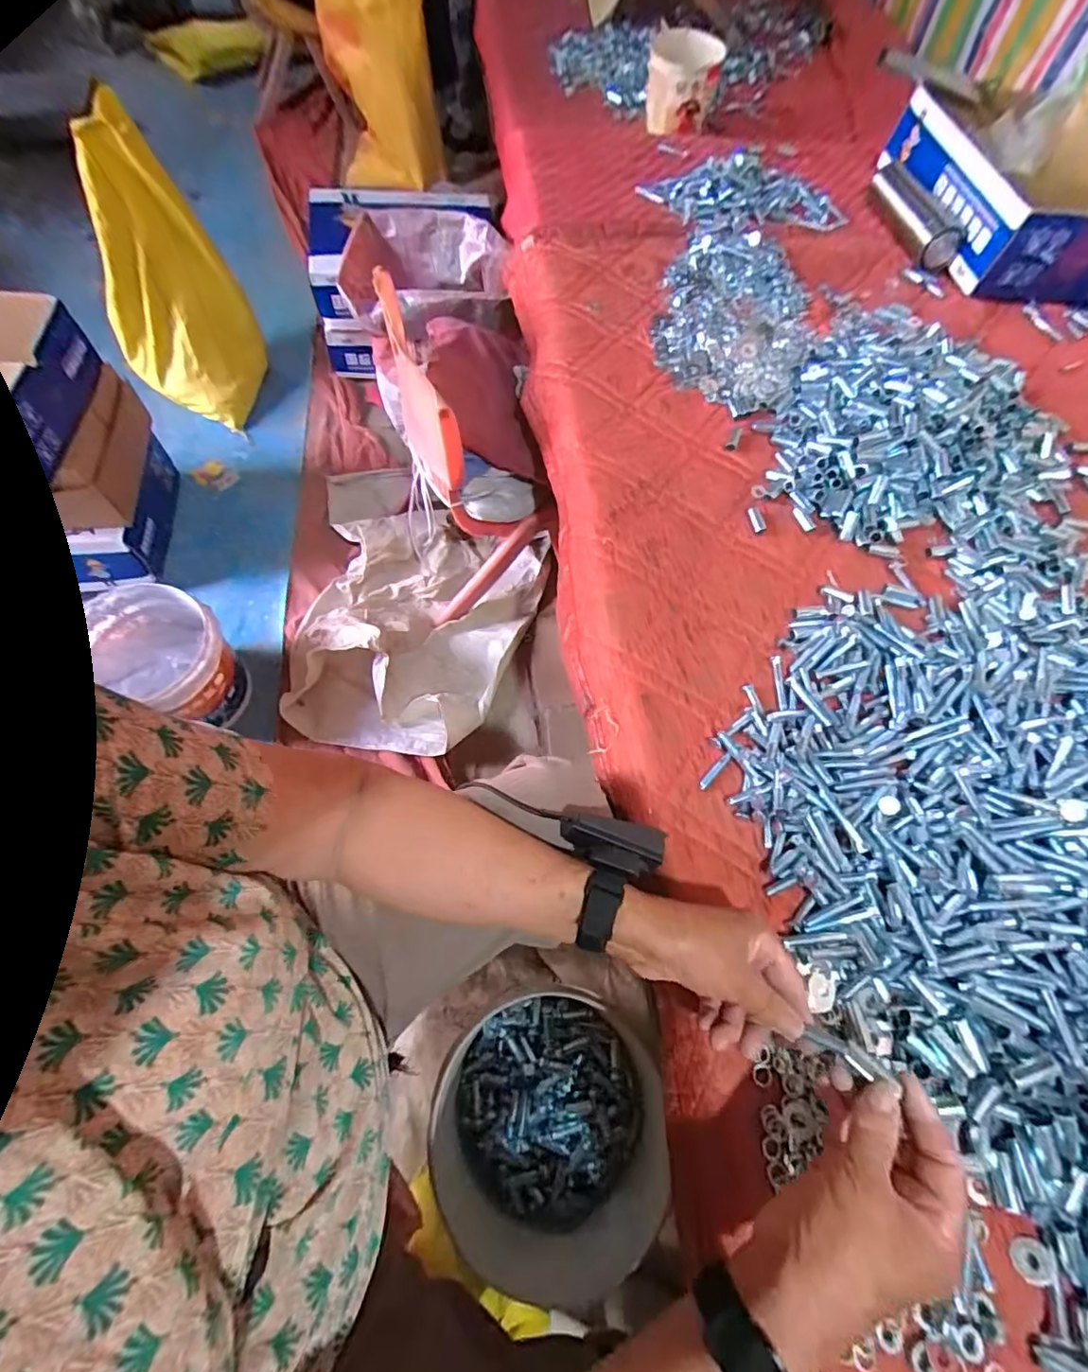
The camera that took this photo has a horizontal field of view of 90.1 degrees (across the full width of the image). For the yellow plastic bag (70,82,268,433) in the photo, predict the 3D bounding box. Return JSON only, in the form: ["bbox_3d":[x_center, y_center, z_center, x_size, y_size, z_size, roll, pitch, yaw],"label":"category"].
[{"bbox_3d":[-0.719,-0.781,1.061,0.142,0.427,0.228,19,66,4],"label":"yellow plastic bag"}]

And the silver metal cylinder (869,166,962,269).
[{"bbox_3d":[0.616,-0.805,0.923,0.062,0.049,0.269,-6,67,-7],"label":"silver metal cylinder"}]

